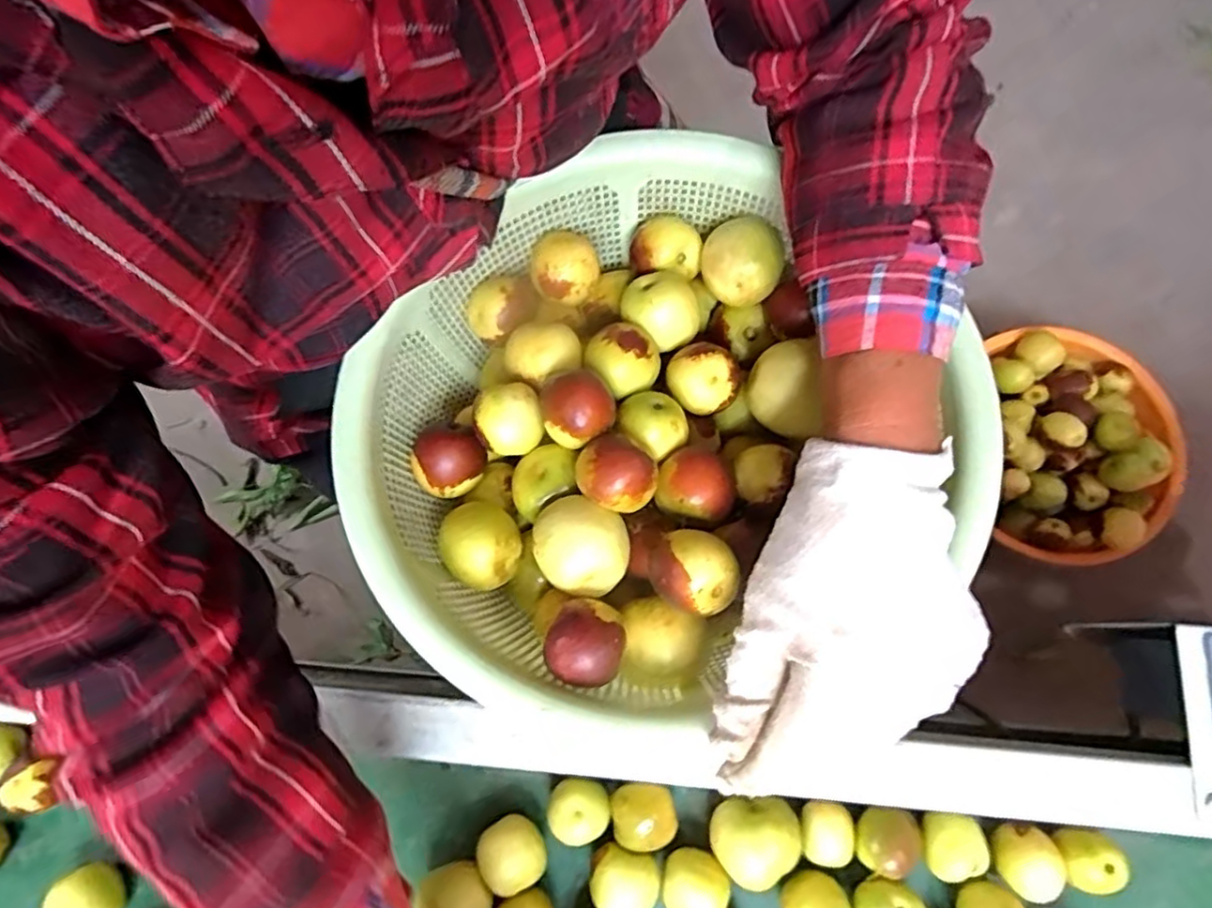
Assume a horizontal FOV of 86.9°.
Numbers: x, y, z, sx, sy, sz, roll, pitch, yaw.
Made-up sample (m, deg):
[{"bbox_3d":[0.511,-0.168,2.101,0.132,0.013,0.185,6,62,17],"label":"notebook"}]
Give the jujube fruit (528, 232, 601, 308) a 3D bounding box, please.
[{"bbox_3d":[-0.024,-0.105,0.372,0.038,0.029,0.032,13,74,4],"label":"jujube fruit"}]

